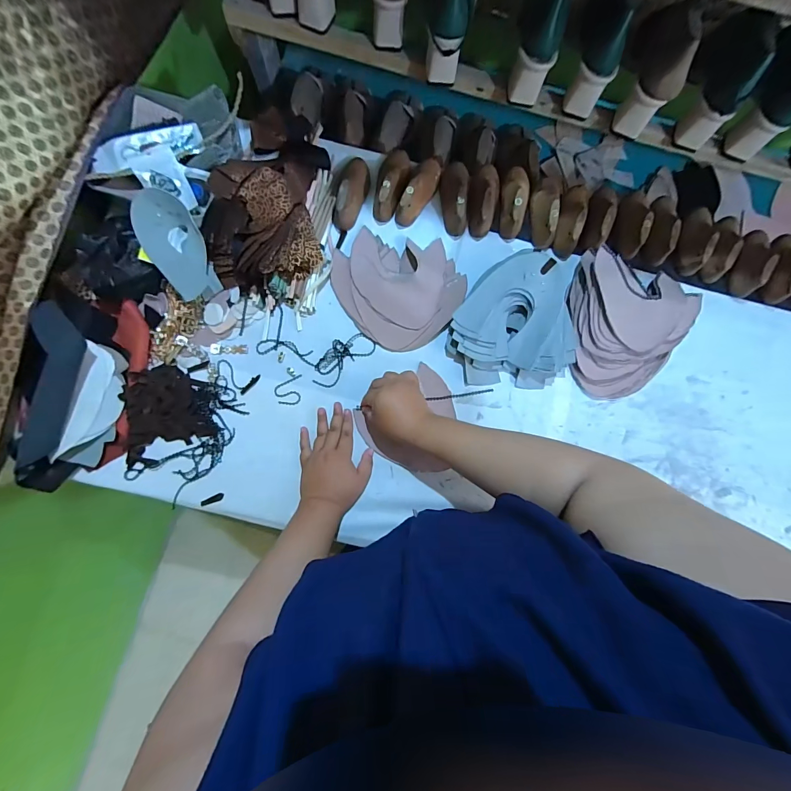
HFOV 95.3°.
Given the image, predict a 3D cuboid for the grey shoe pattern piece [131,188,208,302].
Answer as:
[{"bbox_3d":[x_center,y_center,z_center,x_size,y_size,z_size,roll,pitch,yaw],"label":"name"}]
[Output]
[{"bbox_3d":[-0.338,-0.231,0.555,0.079,0.017,0.151,-37,112,-25],"label":"grey shoe pattern piece"}]

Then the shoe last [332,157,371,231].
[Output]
[{"bbox_3d":[-0.079,-0.367,0.631,0.053,0.051,0.135,17,81,0],"label":"shoe last"}]

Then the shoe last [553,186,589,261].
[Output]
[{"bbox_3d":[0.319,-0.318,0.643,0.052,0.057,0.134,13,81,-1],"label":"shoe last"}]

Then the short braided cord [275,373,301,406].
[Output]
[{"bbox_3d":[-0.180,-0.009,0.604,0.043,0.004,0.049,-3,82,-3],"label":"short braided cord"}]

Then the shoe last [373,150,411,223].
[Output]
[{"bbox_3d":[-0.006,-0.385,0.639,0.055,0.052,0.140,8,81,-2],"label":"shoe last"}]

